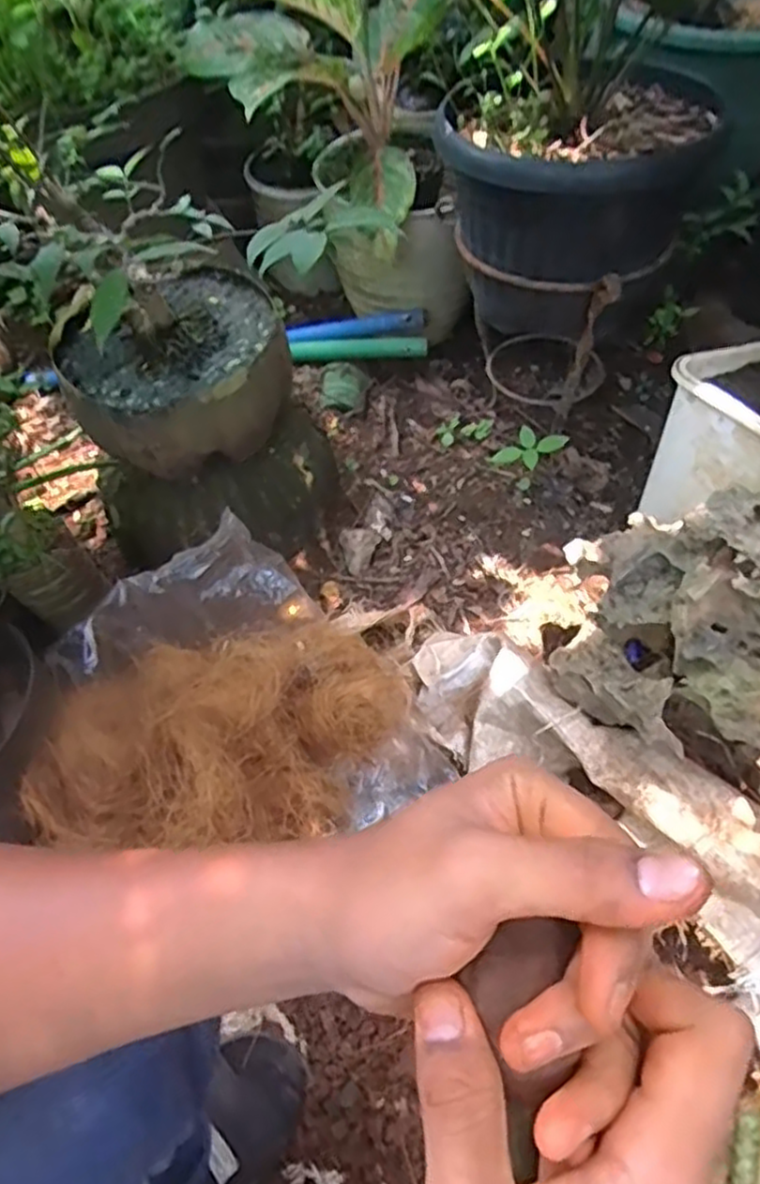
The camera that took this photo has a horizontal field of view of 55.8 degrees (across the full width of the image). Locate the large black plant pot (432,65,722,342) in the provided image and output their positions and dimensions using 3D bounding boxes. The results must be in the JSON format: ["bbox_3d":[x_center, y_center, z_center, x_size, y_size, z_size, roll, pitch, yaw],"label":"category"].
[{"bbox_3d":[0.214,-0.439,0.812,0.264,0.193,0.260,15,57,15],"label":"large black plant pot"}]

